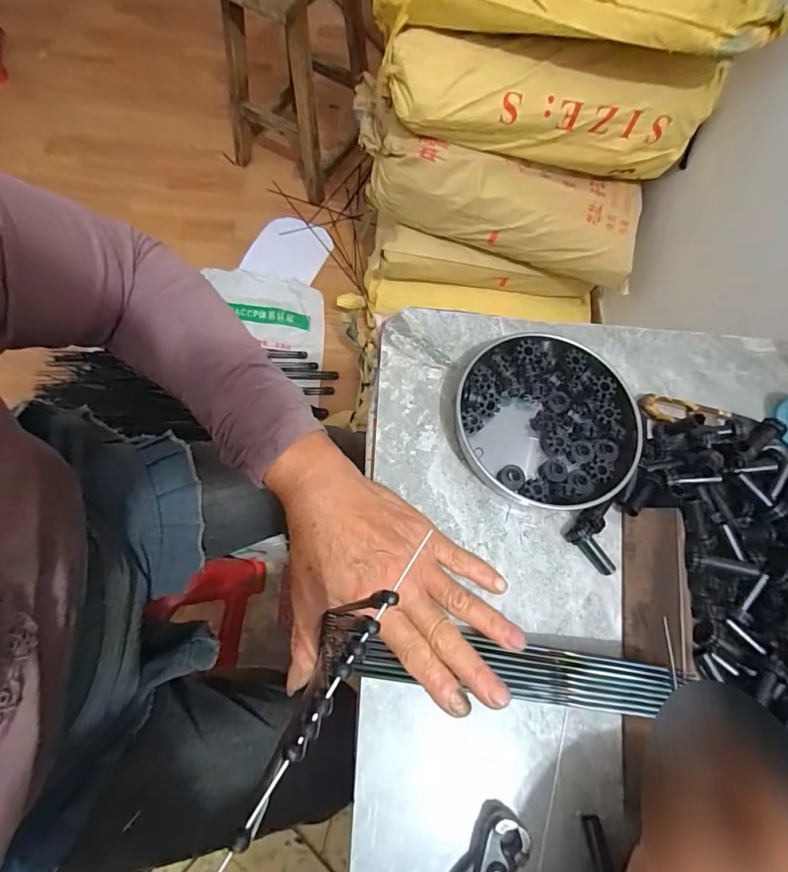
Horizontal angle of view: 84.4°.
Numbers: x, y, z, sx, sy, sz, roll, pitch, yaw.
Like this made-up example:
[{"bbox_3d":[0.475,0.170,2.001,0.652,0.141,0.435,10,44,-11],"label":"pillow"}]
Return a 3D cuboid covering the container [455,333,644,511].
[{"bbox_3d":[0.117,-0.014,0.336,0.134,0.026,0.135,2,69,-4],"label":"container"}]

